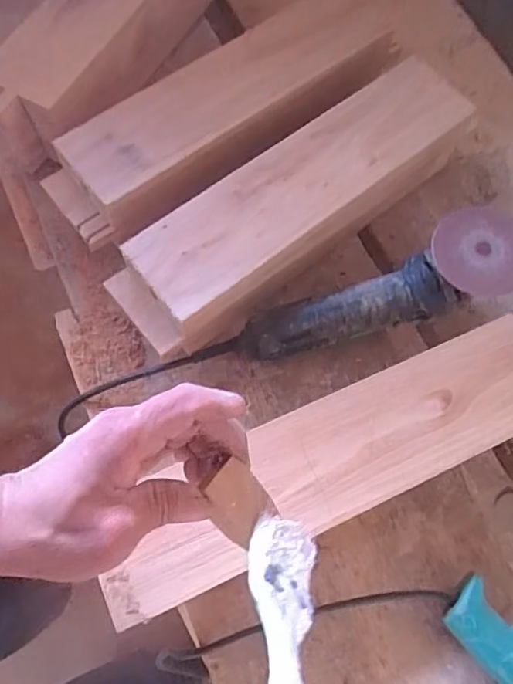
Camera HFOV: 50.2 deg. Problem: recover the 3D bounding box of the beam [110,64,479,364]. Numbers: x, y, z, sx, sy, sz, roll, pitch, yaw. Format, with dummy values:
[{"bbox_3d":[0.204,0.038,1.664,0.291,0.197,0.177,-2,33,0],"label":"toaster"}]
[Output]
[{"bbox_3d":[0.046,-0.154,0.606,0.439,0.097,0.119,-37,75,-15],"label":"beam"}]

